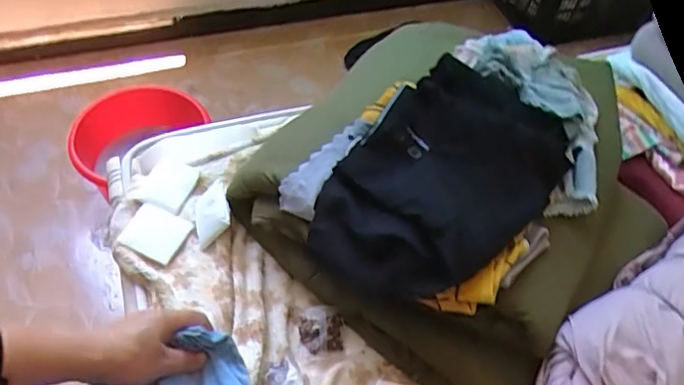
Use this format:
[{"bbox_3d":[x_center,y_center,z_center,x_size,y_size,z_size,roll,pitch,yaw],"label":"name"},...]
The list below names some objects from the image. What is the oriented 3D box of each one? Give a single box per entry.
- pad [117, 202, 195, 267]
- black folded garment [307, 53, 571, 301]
[{"bbox_3d":[-0.287,0.065,0.861,0.080,0.087,0.012,33,15,-20],"label":"pad"},{"bbox_3d":[0.126,-0.015,0.692,0.215,0.106,0.316,34,69,22],"label":"black folded garment"}]

